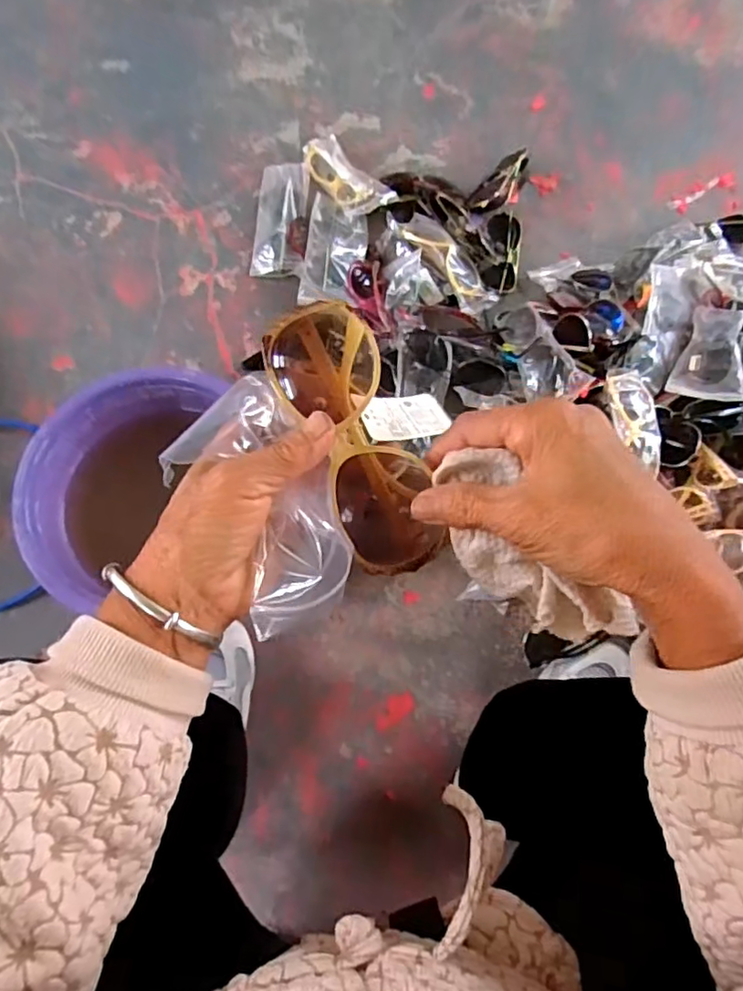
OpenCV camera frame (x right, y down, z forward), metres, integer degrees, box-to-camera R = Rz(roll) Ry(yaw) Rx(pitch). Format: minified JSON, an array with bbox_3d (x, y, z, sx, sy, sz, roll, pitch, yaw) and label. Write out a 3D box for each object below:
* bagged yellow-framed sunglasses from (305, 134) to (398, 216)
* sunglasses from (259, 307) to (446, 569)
[{"bbox_3d":[-0.045,-0.474,0.896,0.068,0.034,0.186,-33,62,-9],"label":"bagged yellow-framed sunglasses"},{"bbox_3d":[-0.007,-0.028,0.304,0.054,0.034,0.139,-22,87,-6],"label":"sunglasses"}]

